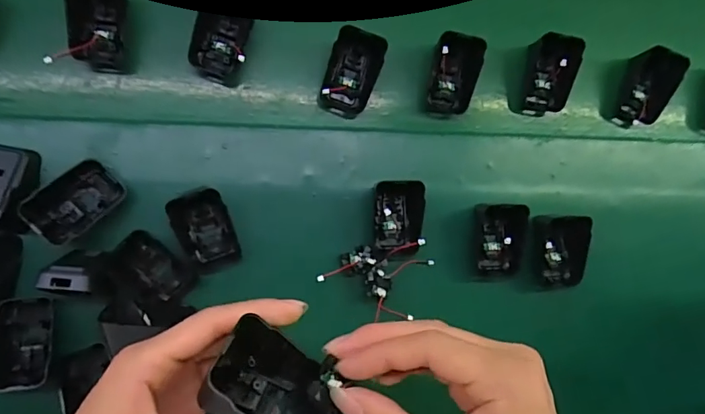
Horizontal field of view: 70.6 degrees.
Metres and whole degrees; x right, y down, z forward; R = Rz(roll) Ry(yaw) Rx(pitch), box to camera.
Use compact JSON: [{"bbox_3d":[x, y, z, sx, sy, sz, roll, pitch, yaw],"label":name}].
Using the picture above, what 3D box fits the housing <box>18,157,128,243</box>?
[{"bbox_3d":[-0.225,-0.006,0.399,0.071,0.018,0.040,-50,134,-28],"label":"housing"}]

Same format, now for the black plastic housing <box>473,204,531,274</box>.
[{"bbox_3d":[0.137,0.031,0.460,0.041,0.036,0.065,-3,88,-9],"label":"black plastic housing"}]

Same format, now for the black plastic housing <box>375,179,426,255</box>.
[{"bbox_3d":[0.040,0.011,0.448,0.041,0.043,0.065,-5,88,-10],"label":"black plastic housing"}]

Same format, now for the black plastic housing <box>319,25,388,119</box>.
[{"bbox_3d":[0.000,-0.120,0.443,0.048,0.040,0.067,15,85,-8],"label":"black plastic housing"}]

